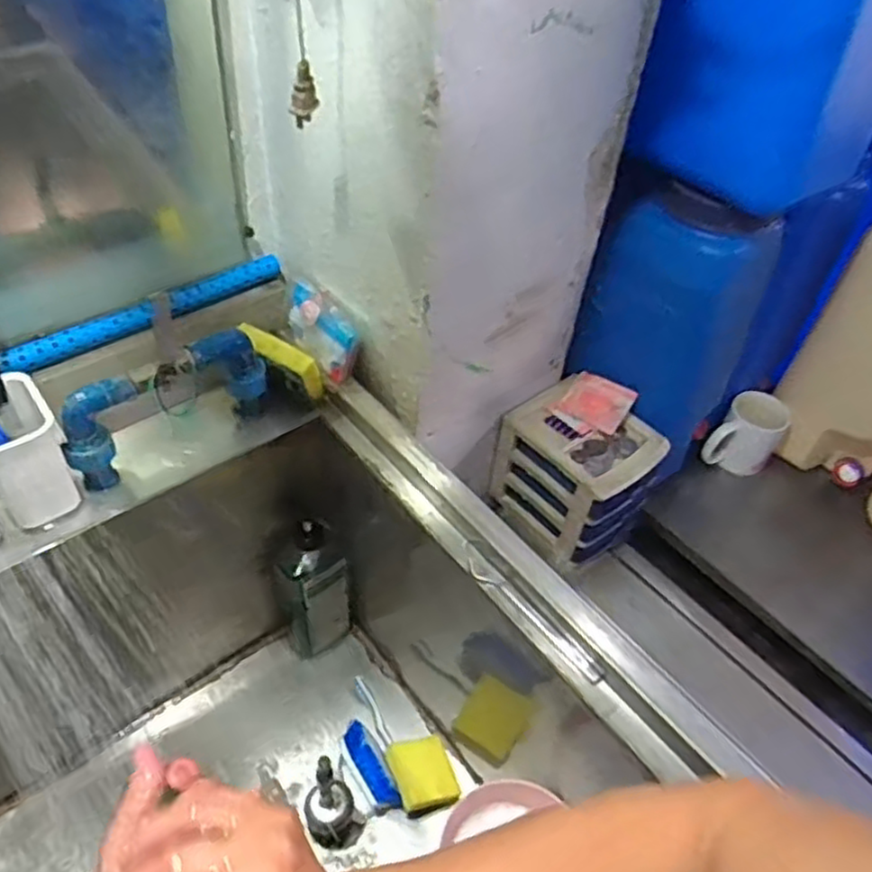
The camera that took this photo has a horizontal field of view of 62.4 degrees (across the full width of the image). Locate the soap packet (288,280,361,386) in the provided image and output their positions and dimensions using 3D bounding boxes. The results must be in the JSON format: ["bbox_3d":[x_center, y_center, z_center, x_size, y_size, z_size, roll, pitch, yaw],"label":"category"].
[{"bbox_3d":[-0.121,-0.116,0.772,0.050,0.068,0.107,-21,53,-23],"label":"soap packet"}]

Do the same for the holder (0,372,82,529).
[{"bbox_3d":[-0.363,0.016,0.632,0.068,0.107,0.076,-27,55,-27],"label":"holder"}]

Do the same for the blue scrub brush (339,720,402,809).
[{"bbox_3d":[-0.081,0.401,0.872,0.042,0.043,0.114,-22,53,-24],"label":"blue scrub brush"}]

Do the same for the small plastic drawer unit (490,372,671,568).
[{"bbox_3d":[0.183,0.048,0.921,0.133,0.181,0.171,-31,57,-29],"label":"small plastic drawer unit"}]

